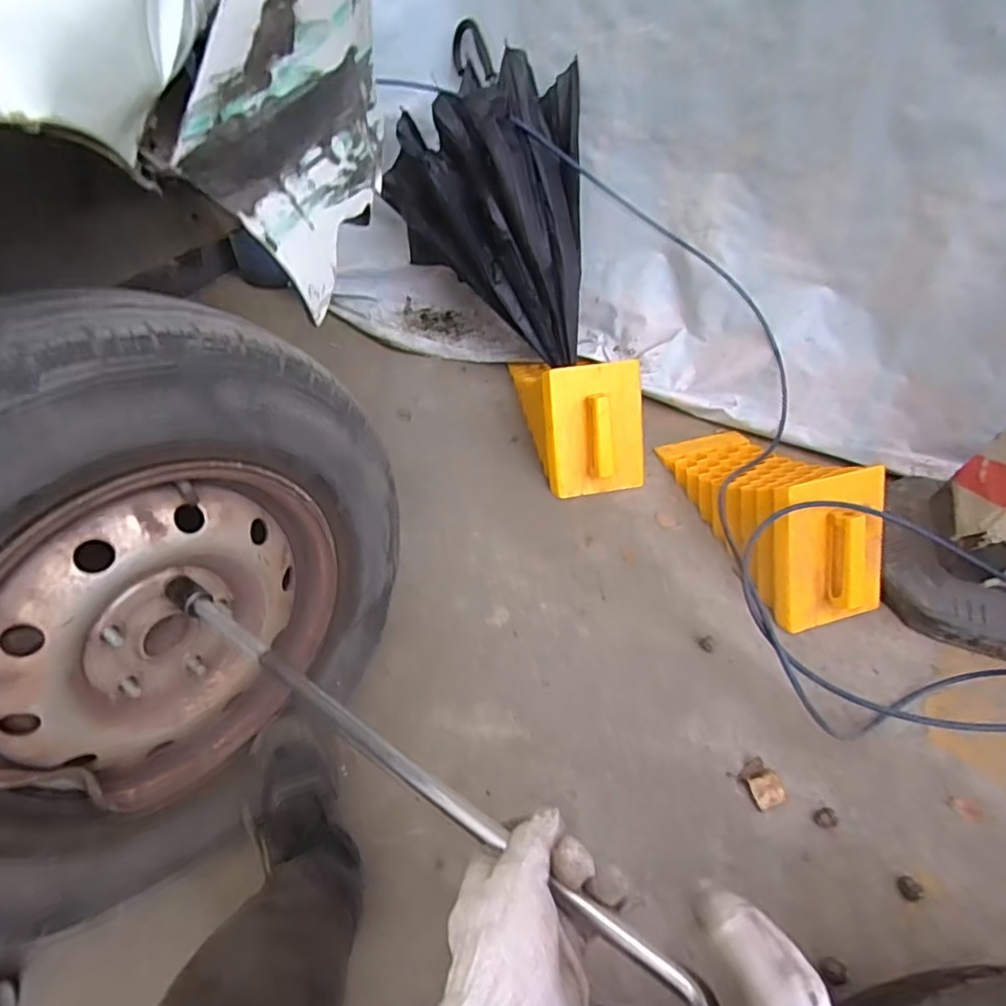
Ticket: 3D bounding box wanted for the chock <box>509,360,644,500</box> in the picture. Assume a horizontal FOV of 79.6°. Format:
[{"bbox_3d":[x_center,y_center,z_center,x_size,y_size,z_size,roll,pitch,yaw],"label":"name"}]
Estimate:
[{"bbox_3d":[0.154,-0.239,1.262,0.209,0.209,0.424,-5,48,-6],"label":"chock"}]

